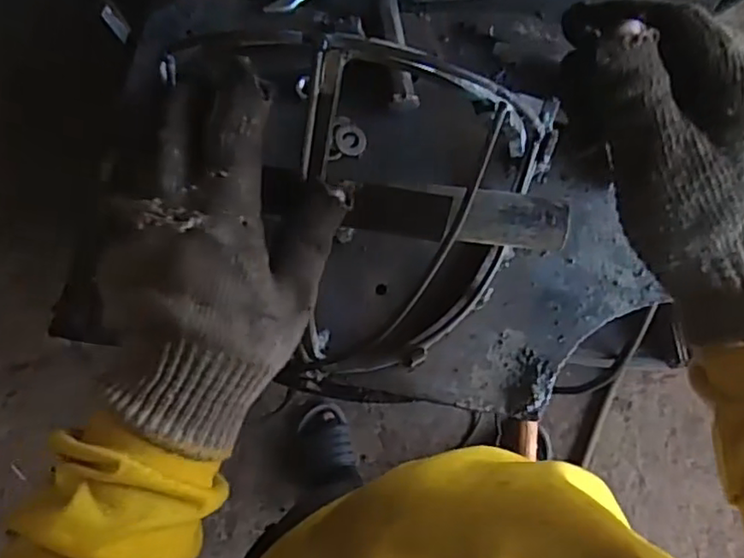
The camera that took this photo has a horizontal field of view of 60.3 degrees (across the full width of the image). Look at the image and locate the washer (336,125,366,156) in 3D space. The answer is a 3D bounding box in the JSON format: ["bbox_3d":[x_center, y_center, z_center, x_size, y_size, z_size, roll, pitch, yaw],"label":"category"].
[{"bbox_3d":[-0.015,-0.101,0.466,0.022,0.004,0.022,2,81,2],"label":"washer"}]

